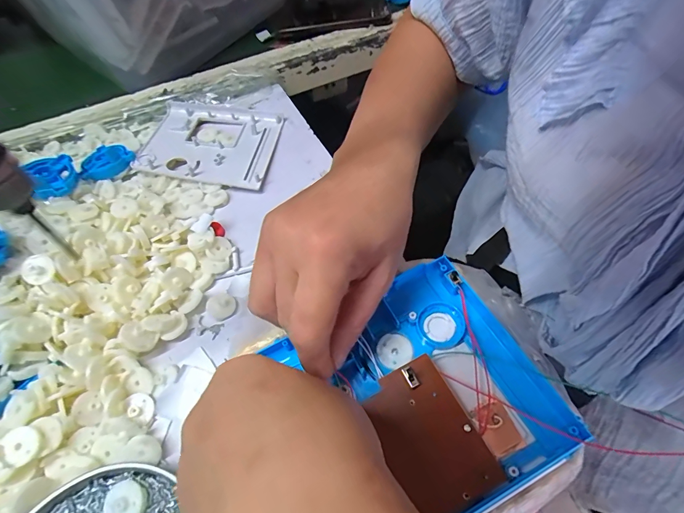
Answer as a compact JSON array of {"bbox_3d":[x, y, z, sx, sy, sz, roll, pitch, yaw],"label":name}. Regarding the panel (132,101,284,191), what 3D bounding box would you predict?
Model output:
[{"bbox_3d":[-0.147,-0.128,0.403,0.153,0.007,0.115,11,55,8],"label":"panel"}]

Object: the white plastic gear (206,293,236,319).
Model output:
[{"bbox_3d":[-0.100,0.040,0.299,0.023,0.006,0.020,-30,59,-16],"label":"white plastic gear"}]

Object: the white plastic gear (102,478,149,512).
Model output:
[{"bbox_3d":[-0.127,0.143,0.211,0.023,0.008,0.024,-2,56,3],"label":"white plastic gear"}]

